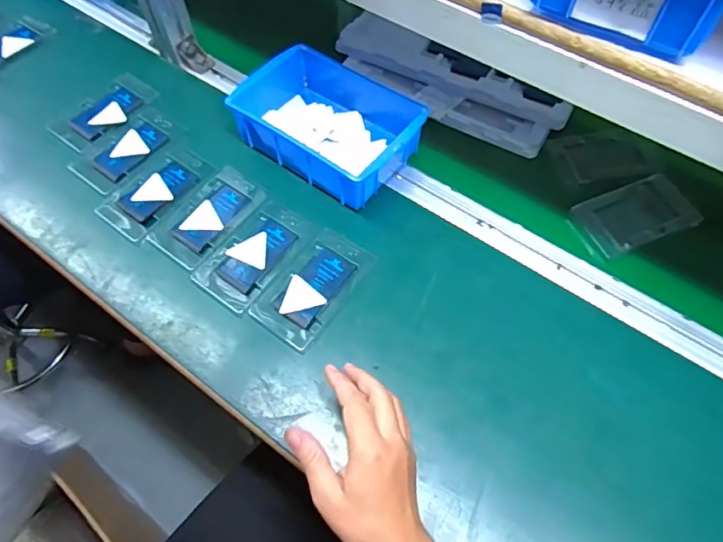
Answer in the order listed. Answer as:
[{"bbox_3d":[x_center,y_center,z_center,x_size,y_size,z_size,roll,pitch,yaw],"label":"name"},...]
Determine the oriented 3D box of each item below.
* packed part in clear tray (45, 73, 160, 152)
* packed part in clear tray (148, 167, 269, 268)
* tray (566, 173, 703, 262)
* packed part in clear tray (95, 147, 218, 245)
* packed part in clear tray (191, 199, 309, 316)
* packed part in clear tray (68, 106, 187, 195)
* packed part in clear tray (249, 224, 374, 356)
[{"bbox_3d":[-0.331,-0.206,0.656,0.071,0.006,0.128,33,65,18],"label":"packed part in clear tray"},{"bbox_3d":[-0.171,-0.063,0.582,0.073,0.009,0.128,33,65,18],"label":"packed part in clear tray"},{"bbox_3d":[0.302,-0.060,0.569,0.130,0.024,0.076,-22,62,-13],"label":"tray"},{"bbox_3d":[-0.236,-0.091,0.596,0.074,0.011,0.126,31,64,17],"label":"packed part in clear tray"},{"bbox_3d":[-0.119,-0.021,0.551,0.072,0.005,0.127,29,64,16],"label":"packed part in clear tray"},{"bbox_3d":[-0.286,-0.151,0.625,0.073,0.008,0.128,31,64,17],"label":"packed part in clear tray"},{"bbox_3d":[-0.049,0.015,0.531,0.073,0.007,0.128,32,65,17],"label":"packed part in clear tray"}]

